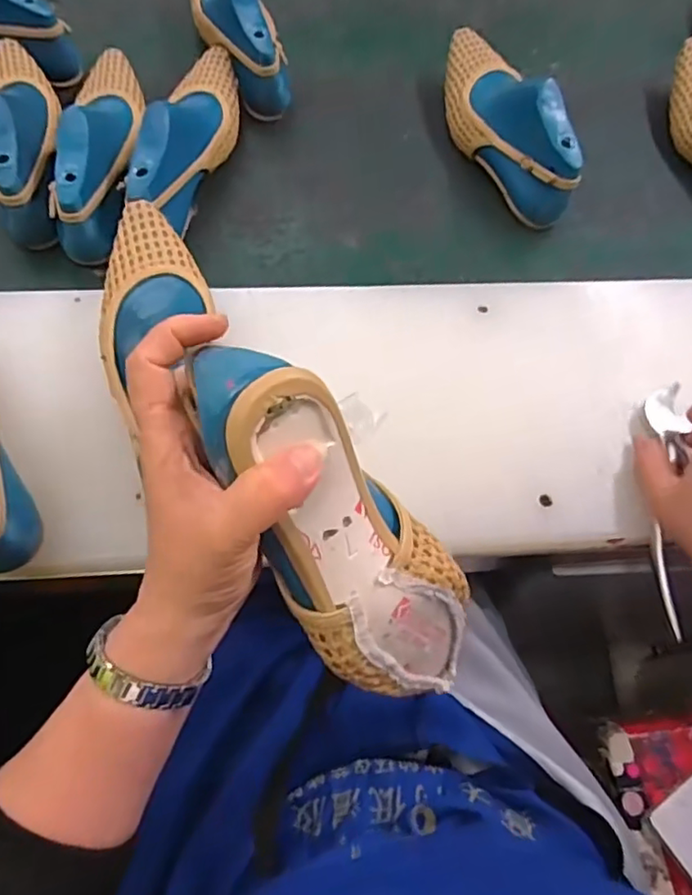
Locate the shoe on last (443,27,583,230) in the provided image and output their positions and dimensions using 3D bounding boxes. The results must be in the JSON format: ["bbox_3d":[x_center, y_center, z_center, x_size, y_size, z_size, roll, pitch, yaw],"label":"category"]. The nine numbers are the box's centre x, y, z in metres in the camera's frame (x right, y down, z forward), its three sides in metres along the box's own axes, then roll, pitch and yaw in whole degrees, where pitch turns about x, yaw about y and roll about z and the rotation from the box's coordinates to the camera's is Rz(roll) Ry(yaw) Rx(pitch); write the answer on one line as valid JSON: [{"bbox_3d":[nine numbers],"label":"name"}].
[{"bbox_3d":[0.158,-0.344,0.620,0.073,0.089,0.256,-9,64,-8],"label":"shoe on last"}]

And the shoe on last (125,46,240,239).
[{"bbox_3d":[-0.148,-0.306,0.585,0.068,0.096,0.234,4,62,-2],"label":"shoe on last"}]

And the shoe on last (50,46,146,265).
[{"bbox_3d":[-0.231,-0.299,0.573,0.065,0.079,0.240,-1,63,-4],"label":"shoe on last"}]

